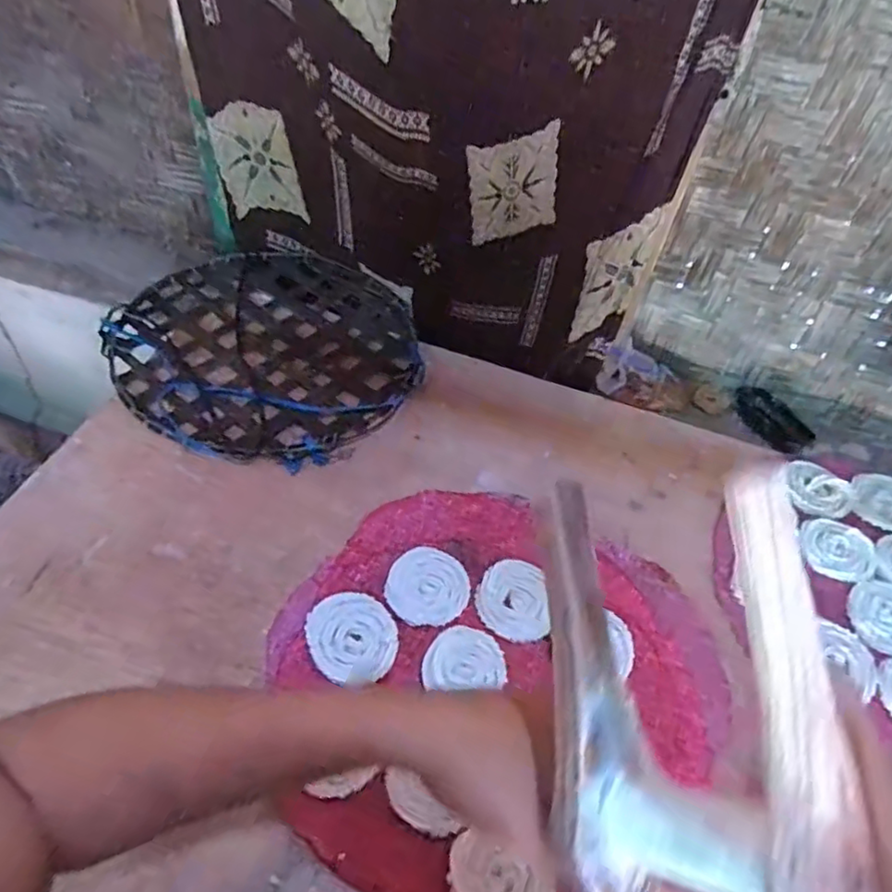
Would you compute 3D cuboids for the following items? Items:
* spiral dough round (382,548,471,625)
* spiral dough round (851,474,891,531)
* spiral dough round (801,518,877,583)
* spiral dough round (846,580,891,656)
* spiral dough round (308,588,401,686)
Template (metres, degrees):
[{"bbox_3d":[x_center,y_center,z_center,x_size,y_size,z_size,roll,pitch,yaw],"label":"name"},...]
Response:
[{"bbox_3d":[-0.017,0.134,0.605,0.077,0.012,0.074,3,50,-4],"label":"spiral dough round"},{"bbox_3d":[0.514,0.066,0.737,0.072,0.021,0.078,3,50,-4],"label":"spiral dough round"},{"bbox_3d":[0.427,0.113,0.689,0.076,0.017,0.066,33,54,19],"label":"spiral dough round"},{"bbox_3d":[0.450,0.177,0.642,0.075,0.010,0.089,35,55,21],"label":"spiral dough round"},{"bbox_3d":[-0.083,0.171,0.565,0.074,0.016,0.081,3,50,-4],"label":"spiral dough round"}]

